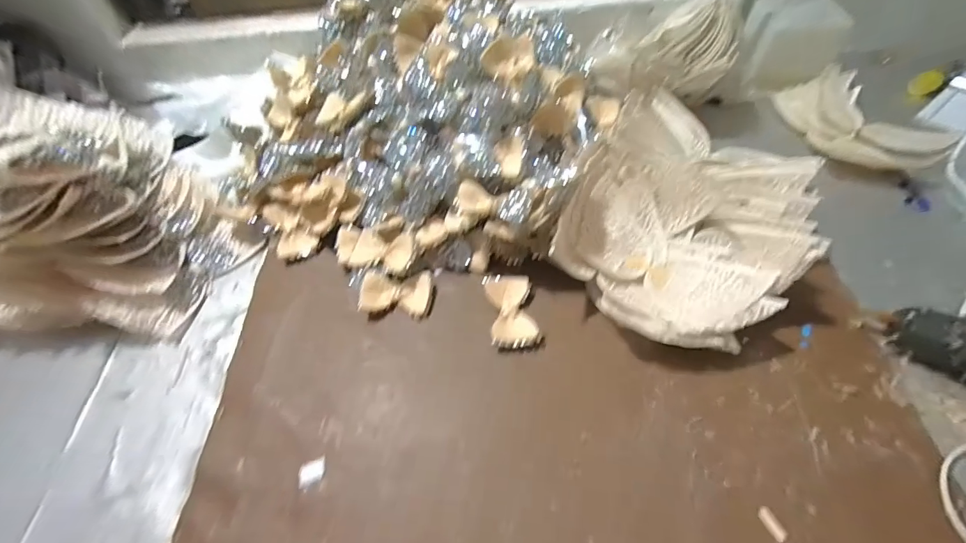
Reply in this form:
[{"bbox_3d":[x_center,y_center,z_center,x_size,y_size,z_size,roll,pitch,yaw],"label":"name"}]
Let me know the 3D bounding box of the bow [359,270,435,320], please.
[{"bbox_3d":[-0.101,0.024,0.489,0.081,0.029,0.057,4,57,-1],"label":"bow"}]

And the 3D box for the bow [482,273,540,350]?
[{"bbox_3d":[0.032,0.044,0.467,0.052,0.019,0.090,-2,57,-4],"label":"bow"}]

